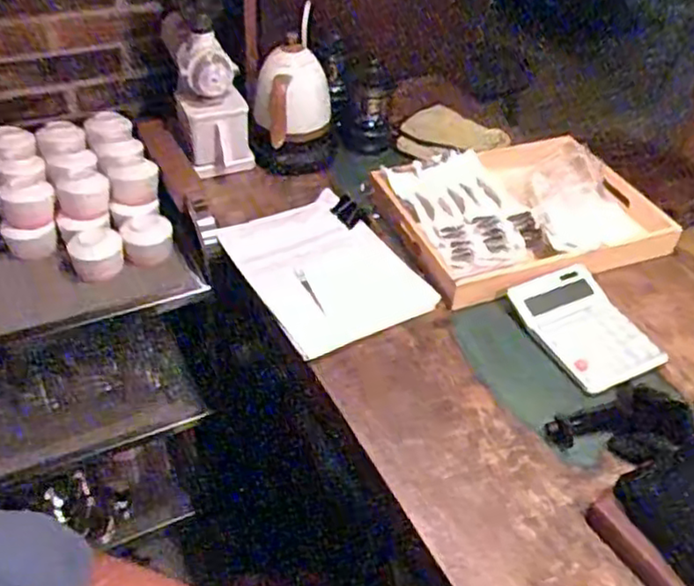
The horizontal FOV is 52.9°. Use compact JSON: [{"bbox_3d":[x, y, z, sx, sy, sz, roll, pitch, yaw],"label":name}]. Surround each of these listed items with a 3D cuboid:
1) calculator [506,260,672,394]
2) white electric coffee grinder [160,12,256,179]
[{"bbox_3d":[0.327,0.046,0.966,0.133,0.014,0.192,-24,57,-14],"label":"calculator"},{"bbox_3d":[-0.231,-0.320,1.184,0.114,0.218,0.107,-10,43,-15],"label":"white electric coffee grinder"}]

